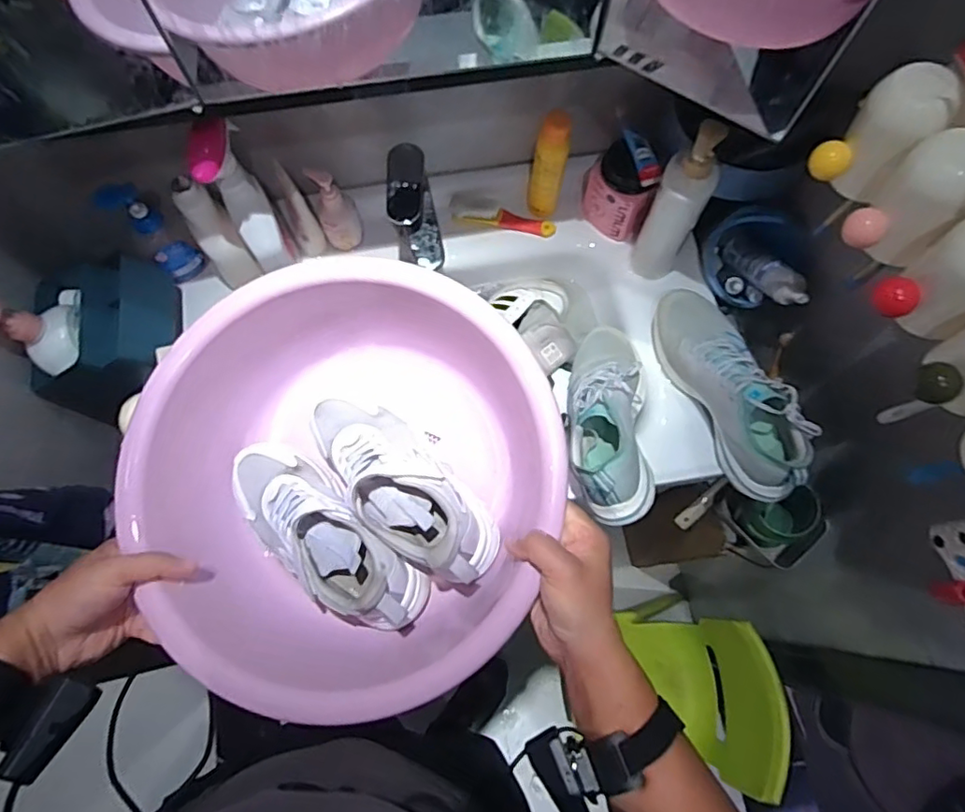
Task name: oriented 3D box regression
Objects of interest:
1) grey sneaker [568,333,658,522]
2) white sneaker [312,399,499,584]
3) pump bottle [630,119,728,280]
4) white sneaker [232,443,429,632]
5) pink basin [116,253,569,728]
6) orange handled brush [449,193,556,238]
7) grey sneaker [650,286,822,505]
[{"bbox_3d":[0.161,0.003,0.731,0.102,0.094,0.286,4,49,1],"label":"grey sneaker"},{"bbox_3d":[-0.081,0.071,0.564,0.097,0.083,0.233,-39,77,-11],"label":"white sneaker"},{"bbox_3d":[0.250,-0.255,0.737,0.066,0.242,0.061,20,73,6],"label":"pump bottle"},{"bbox_3d":[-0.161,0.125,0.560,0.238,0.081,0.082,42,77,12],"label":"white sneaker"},{"bbox_3d":[-0.126,0.079,0.556,0.374,0.163,0.355,15,73,4],"label":"pink basin"},{"bbox_3d":[0.031,-0.284,0.859,0.156,0.024,0.038,13,73,4],"label":"orange handled brush"},{"bbox_3d":[0.312,-0.027,0.730,0.092,0.108,0.292,-18,73,-6],"label":"grey sneaker"}]

